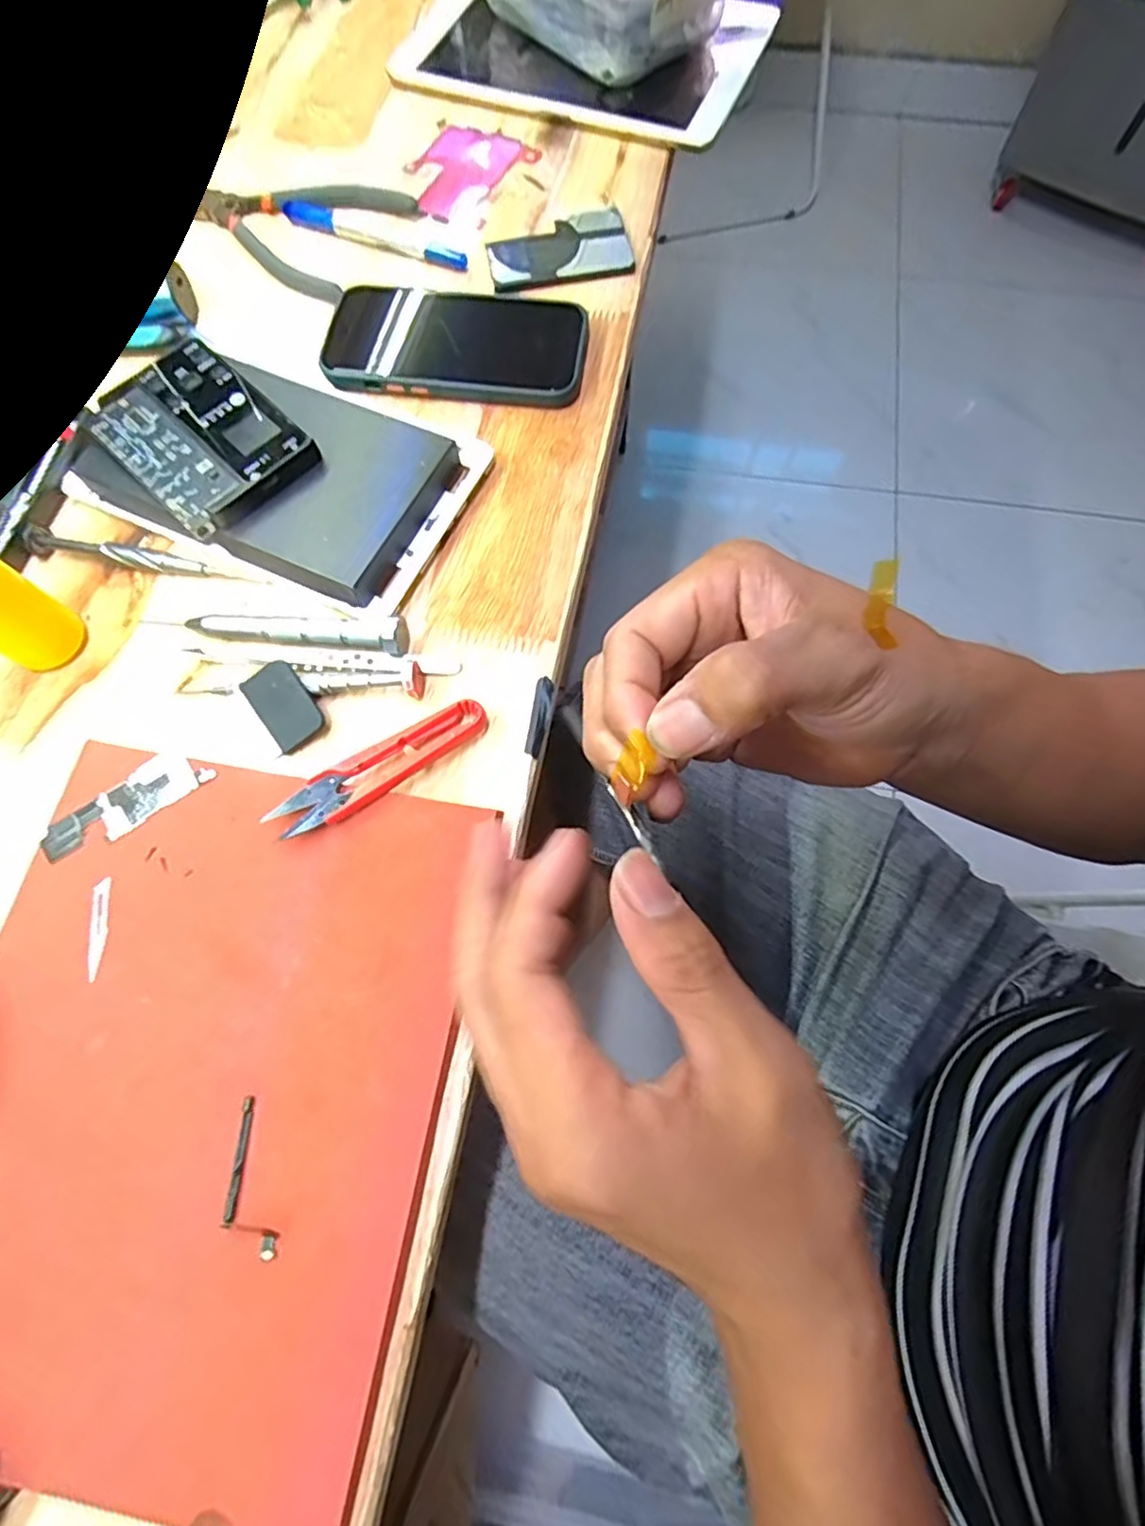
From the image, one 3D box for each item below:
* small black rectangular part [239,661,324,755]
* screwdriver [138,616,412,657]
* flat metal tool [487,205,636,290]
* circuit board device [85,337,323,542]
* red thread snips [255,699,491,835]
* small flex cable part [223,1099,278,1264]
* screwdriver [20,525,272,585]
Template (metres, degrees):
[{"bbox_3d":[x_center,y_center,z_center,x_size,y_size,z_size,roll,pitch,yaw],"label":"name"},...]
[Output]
[{"bbox_3d":[-0.134,-0.027,0.296,0.025,0.009,0.039,-37,74,-10],"label":"small black rectangular part"},{"bbox_3d":[-0.139,-0.064,0.306,0.118,0.013,0.014,4,71,3],"label":"screwdriver"},{"bbox_3d":[-0.008,-0.323,0.400,0.087,0.007,0.055,-10,71,-2],"label":"flat metal tool"},{"bbox_3d":[-0.191,-0.168,0.325,0.106,0.014,0.074,42,77,14],"label":"circuit board device"},{"bbox_3d":[-0.084,0.001,0.284,0.101,0.008,0.023,-34,73,-10],"label":"red thread snips"},{"bbox_3d":[-0.119,0.152,0.231,0.016,0.004,0.053,-15,72,-6],"label":"small flex cable part"},{"bbox_3d":[-0.220,-0.104,0.328,0.126,0.013,0.013,9,71,5],"label":"screwdriver"}]

